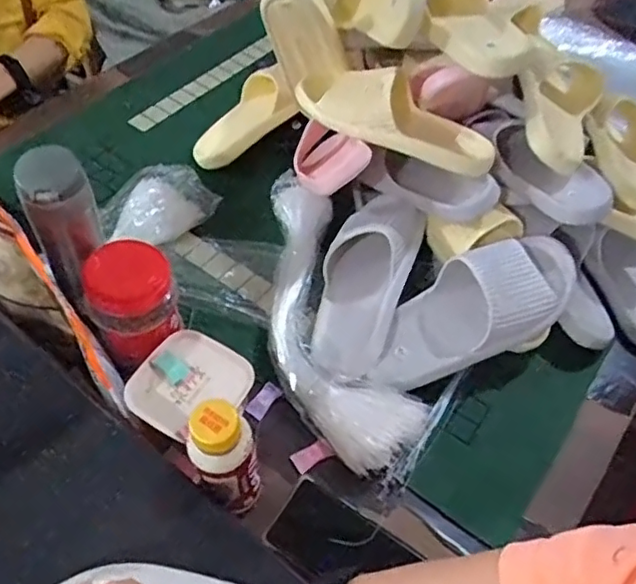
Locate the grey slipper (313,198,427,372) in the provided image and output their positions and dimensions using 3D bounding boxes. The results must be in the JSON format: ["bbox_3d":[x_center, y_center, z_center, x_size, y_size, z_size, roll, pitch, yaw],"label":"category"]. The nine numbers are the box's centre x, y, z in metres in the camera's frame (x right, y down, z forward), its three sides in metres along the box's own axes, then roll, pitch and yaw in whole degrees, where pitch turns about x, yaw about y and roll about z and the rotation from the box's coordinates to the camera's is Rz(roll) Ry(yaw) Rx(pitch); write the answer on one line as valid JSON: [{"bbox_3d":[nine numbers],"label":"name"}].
[{"bbox_3d":[0.056,-0.018,0.740,0.105,0.064,0.249,17,74,8],"label":"grey slipper"}]

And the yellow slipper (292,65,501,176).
[{"bbox_3d":[0.099,-0.222,0.747,0.242,0.086,0.092,22,52,12],"label":"yellow slipper"}]

